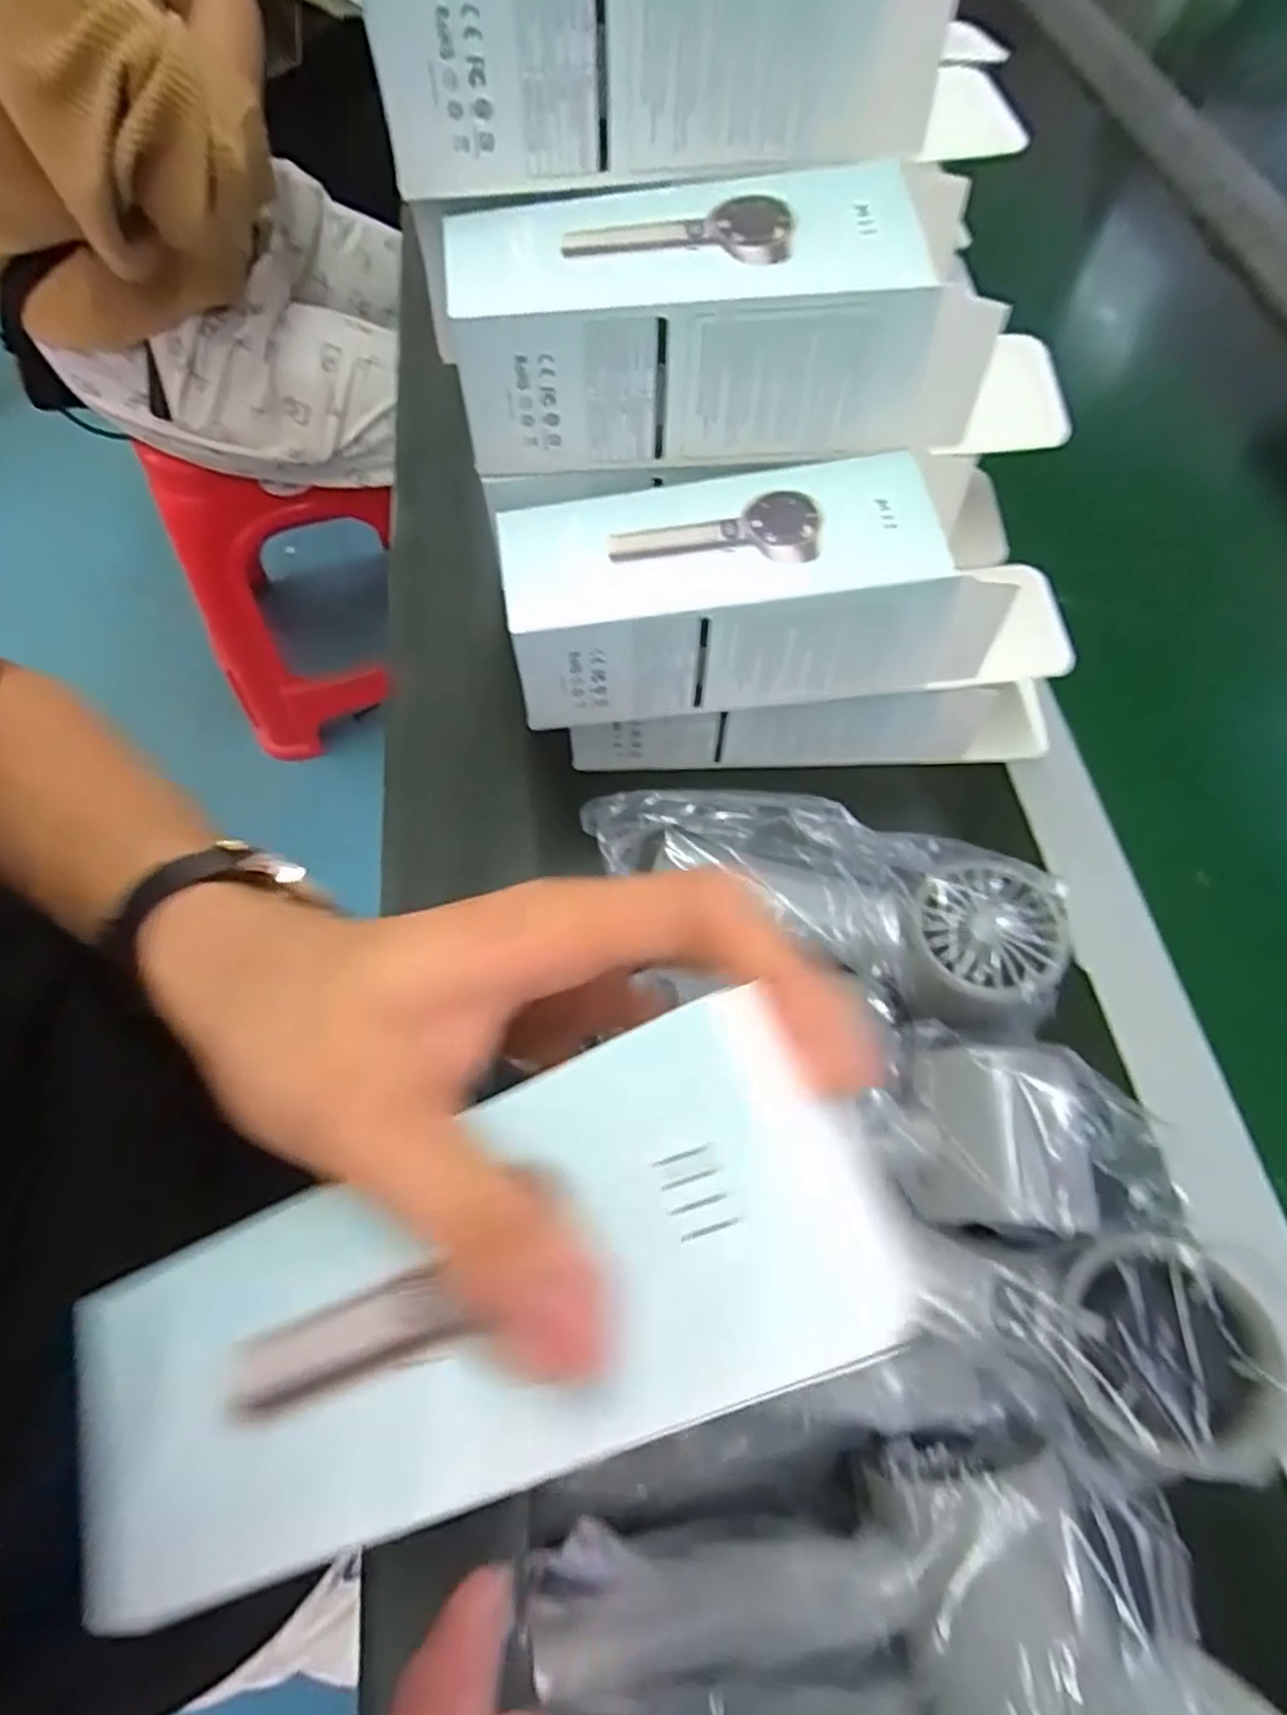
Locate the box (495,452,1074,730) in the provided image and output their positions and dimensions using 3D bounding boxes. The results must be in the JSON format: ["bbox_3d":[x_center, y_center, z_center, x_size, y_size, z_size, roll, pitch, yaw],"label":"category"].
[{"bbox_3d":[0.062,-0.107,0.305,0.228,0.063,0.072,-4,64,-6],"label":"box"}]

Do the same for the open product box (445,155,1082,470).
[{"bbox_3d":[0.032,-0.194,0.281,0.199,0.065,0.086,-4,64,-6],"label":"open product box"}]

